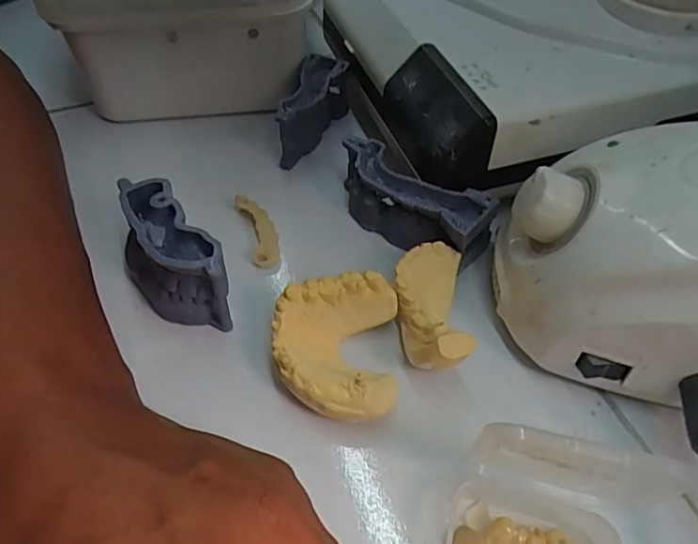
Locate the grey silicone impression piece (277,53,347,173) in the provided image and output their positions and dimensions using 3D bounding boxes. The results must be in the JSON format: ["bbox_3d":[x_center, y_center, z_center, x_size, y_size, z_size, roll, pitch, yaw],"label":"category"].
[{"bbox_3d":[-0.022,-0.096,0.319,0.020,0.039,0.069,15,52,11],"label":"grey silicone impression piece"}]

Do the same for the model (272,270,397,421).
[{"bbox_3d":[-0.006,0.032,0.225,0.049,0.031,0.061,3,51,2],"label":"model"}]

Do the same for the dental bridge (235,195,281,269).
[{"bbox_3d":[-0.046,-0.022,0.277,0.015,0.012,0.045,-14,52,-12],"label":"dental bridge"}]

